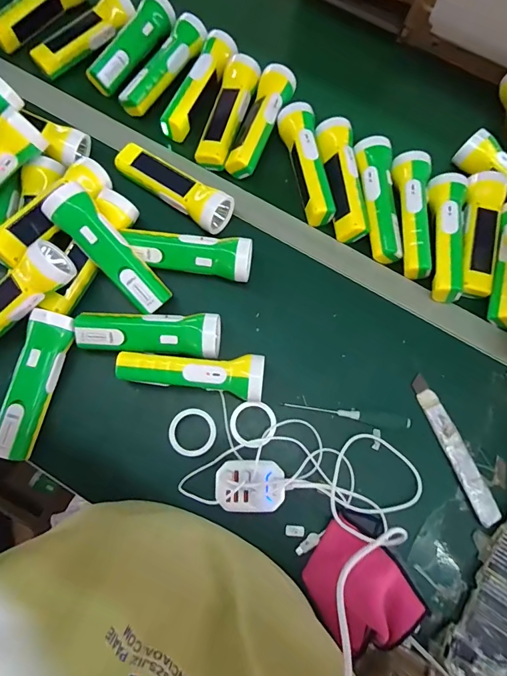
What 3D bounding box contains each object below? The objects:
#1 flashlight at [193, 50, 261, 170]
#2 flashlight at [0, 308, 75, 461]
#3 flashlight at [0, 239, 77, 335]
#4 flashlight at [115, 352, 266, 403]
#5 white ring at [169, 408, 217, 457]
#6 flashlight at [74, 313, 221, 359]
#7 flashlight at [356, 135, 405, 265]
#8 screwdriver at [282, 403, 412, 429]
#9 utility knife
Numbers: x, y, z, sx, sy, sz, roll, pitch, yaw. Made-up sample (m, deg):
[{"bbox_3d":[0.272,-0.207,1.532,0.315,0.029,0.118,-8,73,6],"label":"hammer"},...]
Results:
[{"bbox_3d":[-0.037,-0.322,0.574,0.049,0.055,0.173,19,74,3],"label":"flashlight"},{"bbox_3d":[-0.250,0.052,0.447,0.048,0.036,0.165,13,74,2],"label":"flashlight"},{"bbox_3d":[-0.284,-0.040,0.454,0.170,0.047,0.054,-39,78,4],"label":"flashlight"},{"bbox_3d":[-0.071,0.038,0.458,0.163,0.050,0.047,9,74,0],"label":"flashlight"},{"bbox_3d":[-0.070,0.109,0.454,0.053,0.004,0.053,1,74,-2],"label":"white ring"},{"bbox_3d":[-0.123,-0.006,0.468,0.164,0.050,0.048,5,74,-1],"label":"flashlight"},{"bbox_3d":[0.165,-0.186,0.533,0.050,0.041,0.174,-2,74,-3],"label":"flashlight"},{"bbox_3d":[0.111,0.091,0.467,0.146,0.012,0.017,8,74,0],"label":"screwdriver"},{"bbox_3d":[0.235,0.128,0.460,0.025,0.005,0.174,-21,76,-8],"label":"utility knife"}]

